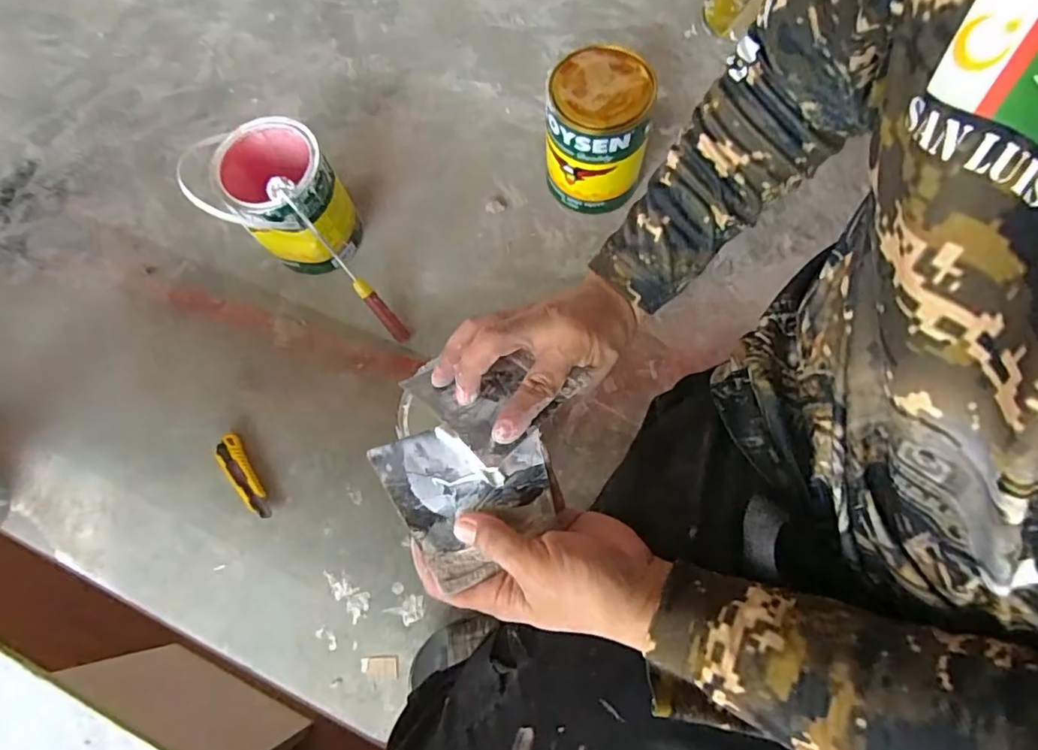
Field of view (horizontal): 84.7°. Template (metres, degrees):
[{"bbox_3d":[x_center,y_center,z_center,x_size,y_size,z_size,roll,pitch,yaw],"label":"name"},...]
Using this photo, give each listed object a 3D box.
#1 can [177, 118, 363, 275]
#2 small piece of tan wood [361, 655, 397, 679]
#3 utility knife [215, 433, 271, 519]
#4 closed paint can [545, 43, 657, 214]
[{"bbox_3d":[-0.367,-0.275,0.930,0.178,0.194,0.170,40,79,16],"label":"can"},{"bbox_3d":[-0.198,0.413,0.807,0.051,0.004,0.029,-2,71,1],"label":"small piece of tan wood"},{"bbox_3d":[-0.433,0.162,0.897,0.040,0.022,0.141,-32,74,-9],"label":"utility knife"},{"bbox_3d":[0.125,-0.387,0.941,0.152,0.225,0.152,-1,71,4],"label":"closed paint can"}]

